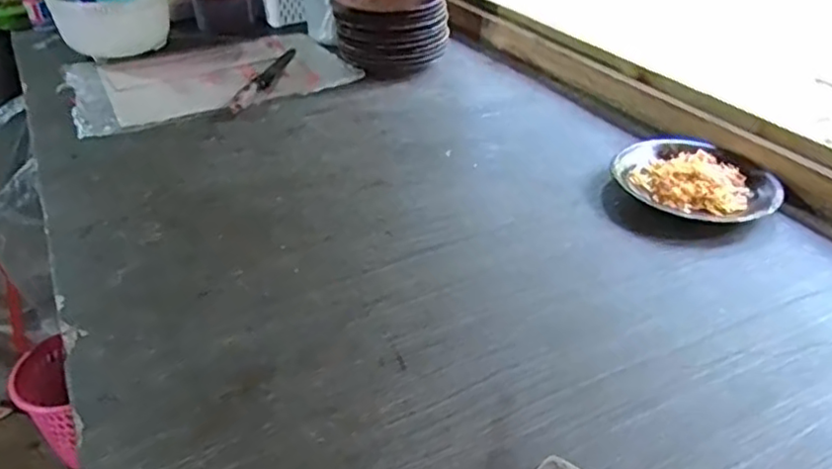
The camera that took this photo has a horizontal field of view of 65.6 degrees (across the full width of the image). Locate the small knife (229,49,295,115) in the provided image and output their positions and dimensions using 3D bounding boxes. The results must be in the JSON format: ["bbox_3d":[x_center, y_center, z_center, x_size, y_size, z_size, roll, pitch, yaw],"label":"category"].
[{"bbox_3d":[-0.245,-0.267,1.074,0.032,0.021,0.268,6,37,9],"label":"small knife"}]

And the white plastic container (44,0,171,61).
[{"bbox_3d":[-0.529,-0.382,1.130,0.188,0.142,0.175,-14,38,-18],"label":"white plastic container"}]

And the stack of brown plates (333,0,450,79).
[{"bbox_3d":[-0.044,-0.357,1.109,0.180,0.121,0.174,-6,36,-8],"label":"stack of brown plates"}]

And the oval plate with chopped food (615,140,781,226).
[{"bbox_3d":[0.344,-0.068,0.786,0.161,0.025,0.177,-18,40,-23],"label":"oval plate with chopped food"}]

